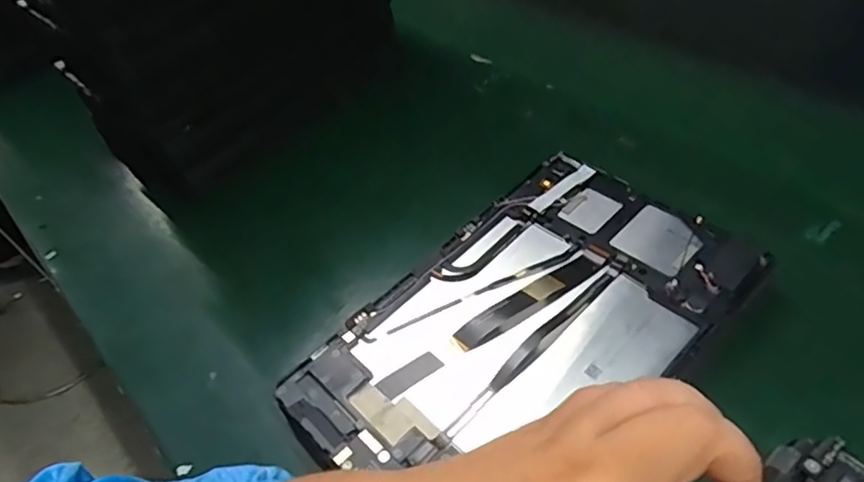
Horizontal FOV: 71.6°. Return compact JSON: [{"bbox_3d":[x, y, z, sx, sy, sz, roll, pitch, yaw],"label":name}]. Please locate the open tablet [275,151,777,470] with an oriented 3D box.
[{"bbox_3d":[0.050,0.046,0.321,0.235,0.012,0.143,-39,52,-22],"label":"open tablet"}]

